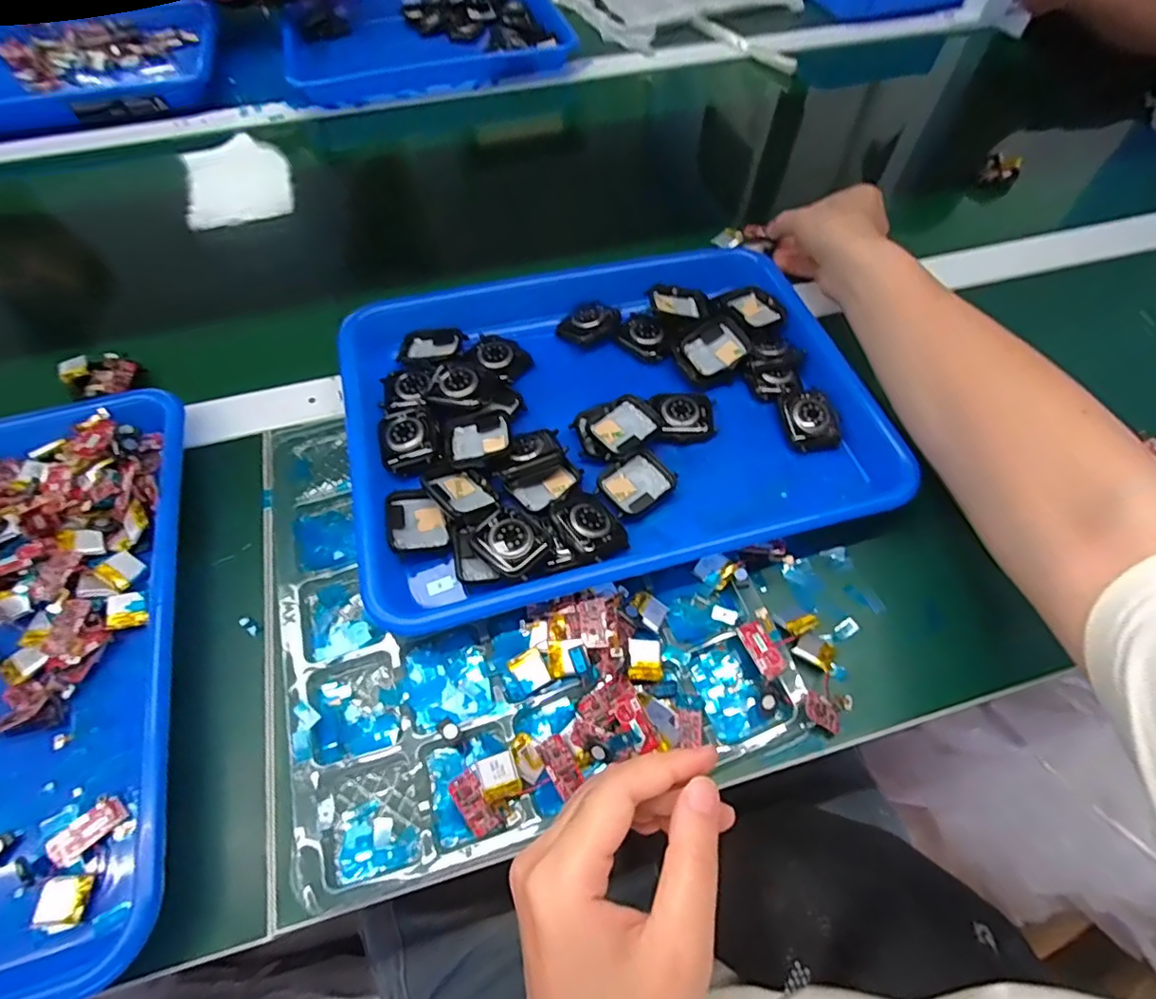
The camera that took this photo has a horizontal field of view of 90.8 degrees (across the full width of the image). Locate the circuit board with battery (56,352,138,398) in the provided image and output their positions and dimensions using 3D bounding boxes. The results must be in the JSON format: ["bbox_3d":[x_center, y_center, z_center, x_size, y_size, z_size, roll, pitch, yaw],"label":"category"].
[{"bbox_3d":[-0.337,-0.088,0.400,0.042,0.015,0.028,-3,59,-2],"label":"circuit board with battery"}]

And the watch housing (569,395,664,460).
[{"bbox_3d":[0.024,-0.046,0.367,0.051,0.013,0.039,-30,63,-17],"label":"watch housing"}]

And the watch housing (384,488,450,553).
[{"bbox_3d":[-0.095,0.012,0.335,0.033,0.011,0.041,-3,48,-25],"label":"watch housing"}]

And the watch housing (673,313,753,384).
[{"bbox_3d":[0.091,-0.102,0.389,0.047,0.015,0.039,-31,64,-17],"label":"watch housing"}]

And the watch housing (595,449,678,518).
[{"bbox_3d":[0.036,-0.010,0.353,0.044,0.009,0.033,-35,65,-19],"label":"watch housing"}]

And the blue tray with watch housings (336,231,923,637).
[{"bbox_3d":[0.015,-0.074,0.379,0.318,0.033,0.261,-15,62,-6],"label":"blue tray with watch housings"}]

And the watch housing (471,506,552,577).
[{"bbox_3d":[-0.038,0.023,0.318,0.039,0.009,0.033,37,66,20],"label":"watch housing"}]

